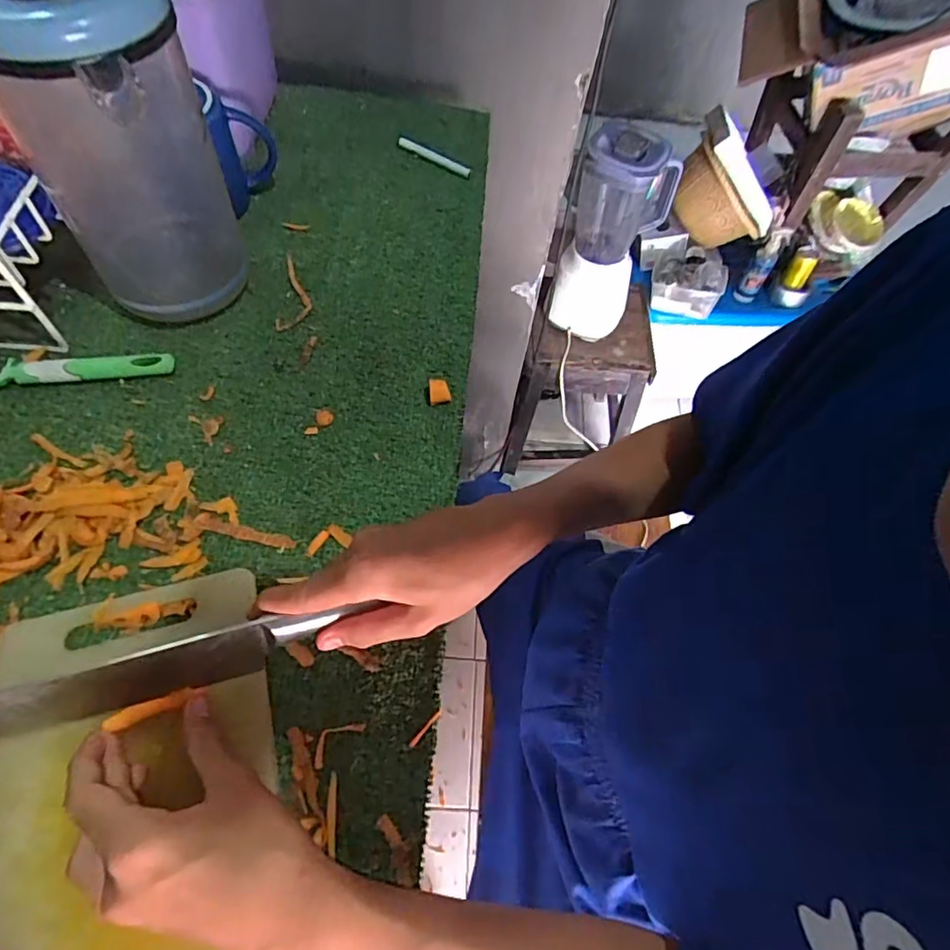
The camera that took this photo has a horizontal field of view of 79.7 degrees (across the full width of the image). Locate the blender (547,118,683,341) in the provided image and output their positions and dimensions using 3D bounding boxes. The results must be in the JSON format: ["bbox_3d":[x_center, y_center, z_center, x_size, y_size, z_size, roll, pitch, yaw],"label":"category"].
[{"bbox_3d":[0.261,-0.449,1.097,0.153,0.381,0.175,24,60,9],"label":"blender"}]

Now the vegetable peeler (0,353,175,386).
[{"bbox_3d":[-0.330,-0.080,0.442,0.179,0.014,0.030,-5,60,-6],"label":"vegetable peeler"}]

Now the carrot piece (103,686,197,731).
[{"bbox_3d":[-0.180,0.130,0.315,0.045,0.007,0.009,-18,62,-18],"label":"carrot piece"}]

